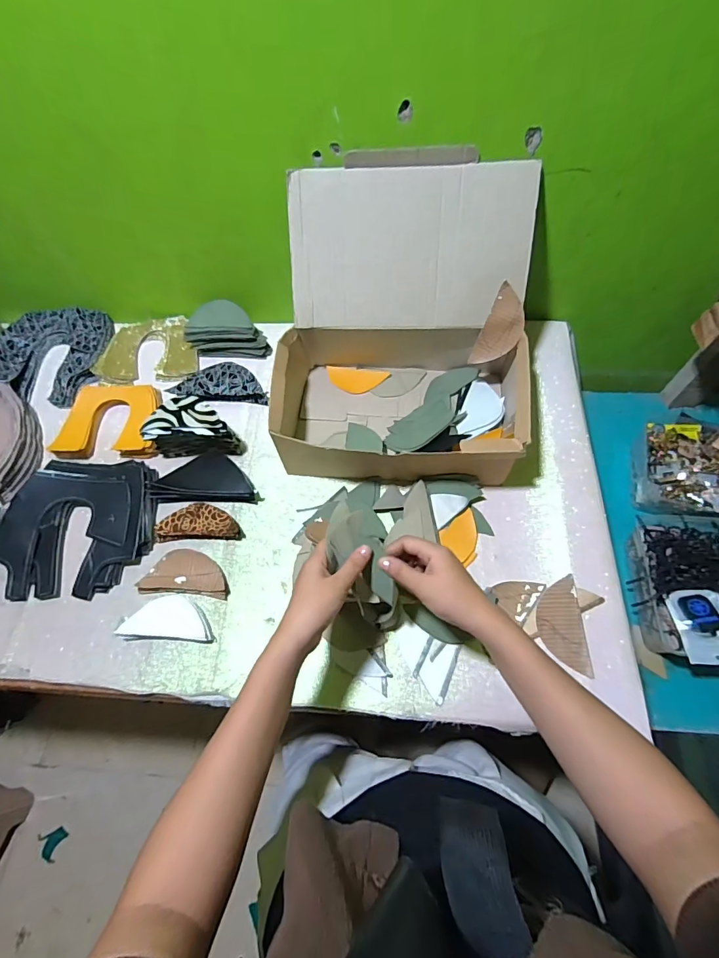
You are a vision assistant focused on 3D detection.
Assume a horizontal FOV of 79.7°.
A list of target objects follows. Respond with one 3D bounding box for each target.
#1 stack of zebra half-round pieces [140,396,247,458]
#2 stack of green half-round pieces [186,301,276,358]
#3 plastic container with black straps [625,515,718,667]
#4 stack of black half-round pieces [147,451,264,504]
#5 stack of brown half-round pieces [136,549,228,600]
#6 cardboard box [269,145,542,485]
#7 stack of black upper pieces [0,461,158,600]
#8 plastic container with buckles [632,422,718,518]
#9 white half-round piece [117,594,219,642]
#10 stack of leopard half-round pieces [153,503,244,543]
[{"bbox_3d":[-0.241,-0.074,0.638,0.122,0.079,0.060,-2,63,2],"label":"stack of zebra half-round pieces"},{"bbox_3d":[-0.220,-0.253,0.731,0.138,0.057,0.069,8,64,6],"label":"stack of green half-round pieces"},{"bbox_3d":[0.504,0.153,0.605,0.197,0.067,0.212,6,63,5],"label":"plastic container with black straps"},{"bbox_3d":[-0.220,0.001,0.622,0.150,0.035,0.066,0,63,3],"label":"stack of black half-round pieces"},{"bbox_3d":[-0.230,0.123,0.573,0.111,0.017,0.060,2,63,4],"label":"stack of brown half-round pieces"},{"bbox_3d":[0.055,-0.191,0.571,0.328,0.260,0.322,1,63,3],"label":"cardboard box"},{"bbox_3d":[-0.396,0.065,0.600,0.213,0.039,0.188,-4,63,0],"label":"stack of black upper pieces"},{"bbox_3d":[0.532,-0.014,0.687,0.146,0.074,0.177,12,64,8],"label":"plastic container with buckles"},{"bbox_3d":[-0.242,0.177,0.549,0.117,0.015,0.055,1,63,3],"label":"white half-round piece"},{"bbox_3d":[-0.224,0.061,0.604,0.116,0.023,0.049,0,63,3],"label":"stack of leopard half-round pieces"}]

